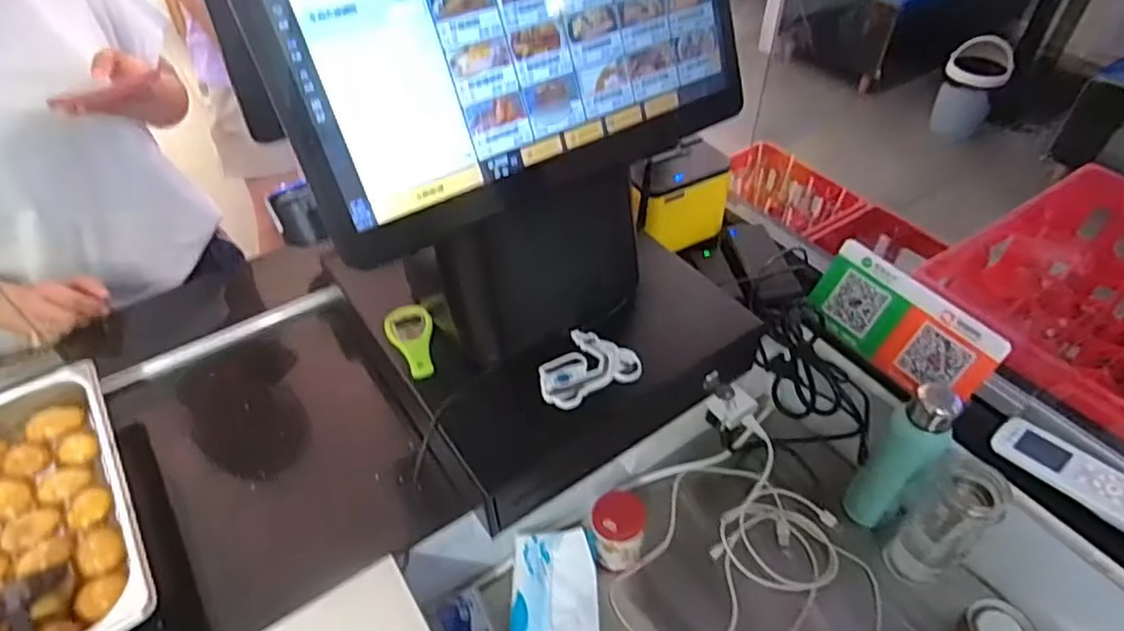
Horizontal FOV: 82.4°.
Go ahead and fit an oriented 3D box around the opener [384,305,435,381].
[{"bbox_3d":[-0.146,0.023,0.638,0.044,0.010,0.097,-19,49,-16],"label":"opener"}]

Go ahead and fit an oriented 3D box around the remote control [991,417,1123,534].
[{"bbox_3d":[0.497,0.159,0.605,0.053,0.027,0.162,-32,53,-25],"label":"remote control"}]

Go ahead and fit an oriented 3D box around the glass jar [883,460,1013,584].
[{"bbox_3d":[0.406,0.223,0.680,0.069,0.153,0.059,-33,54,-26],"label":"glass jar"}]

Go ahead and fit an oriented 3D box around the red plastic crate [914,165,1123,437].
[{"bbox_3d":[0.687,-0.009,0.850,0.435,0.186,0.288,-26,51,-22],"label":"red plastic crate"}]

